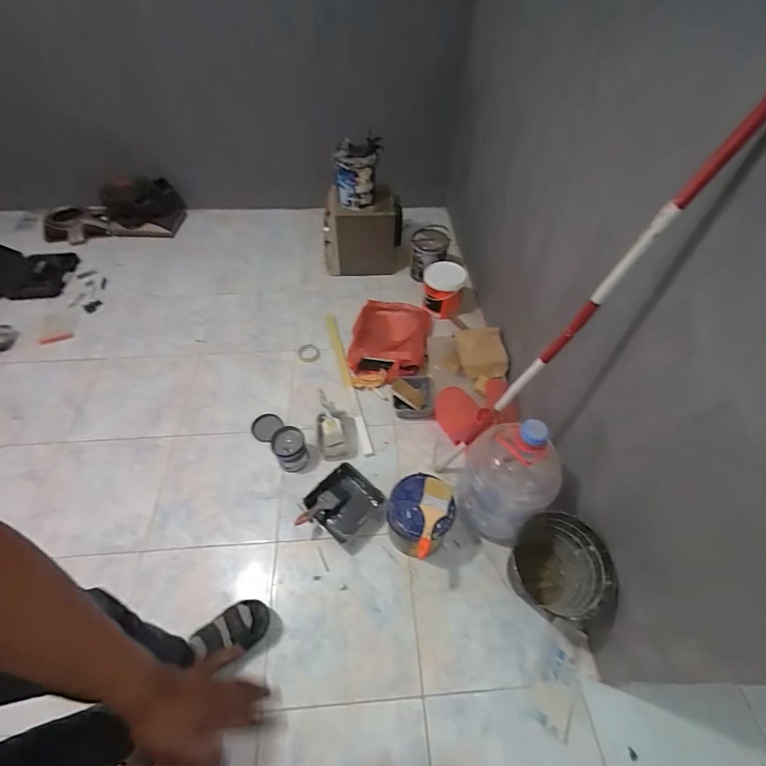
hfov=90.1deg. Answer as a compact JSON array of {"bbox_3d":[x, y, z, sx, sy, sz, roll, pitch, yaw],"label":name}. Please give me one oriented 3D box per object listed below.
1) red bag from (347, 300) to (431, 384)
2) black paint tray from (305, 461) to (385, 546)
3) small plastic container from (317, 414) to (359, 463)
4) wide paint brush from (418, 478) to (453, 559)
[{"bbox_3d":[0.026,-0.199,1.667,0.332,0.080,0.439,12,54,9],"label":"red bag"},{"bbox_3d":[-0.122,0.382,1.231,0.202,0.049,0.190,36,62,24],"label":"black paint tray"},{"bbox_3d":[-0.166,0.191,1.390,0.146,0.045,0.185,-6,54,-4],"label":"small plastic container"},{"bbox_3d":[0.134,0.357,1.019,0.080,0.019,0.201,1,61,24],"label":"wide paint brush"}]

